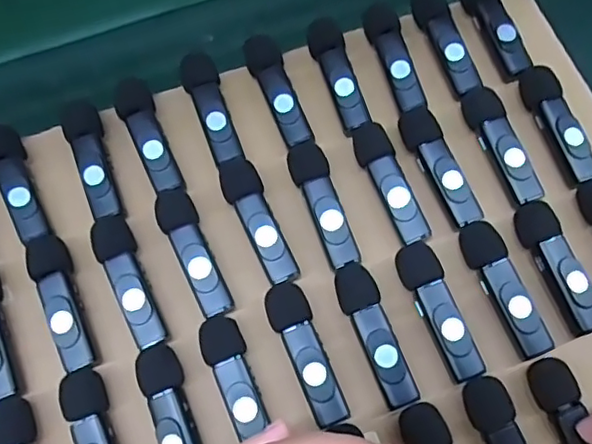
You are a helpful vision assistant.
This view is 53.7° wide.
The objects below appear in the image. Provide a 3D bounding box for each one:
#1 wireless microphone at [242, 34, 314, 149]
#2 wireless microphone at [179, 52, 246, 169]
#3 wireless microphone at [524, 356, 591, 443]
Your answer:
[{"bbox_3d":[-0.010,-0.068,0.302,0.018,0.010,0.064,-20,69,-7],"label":"wireless microphone"},{"bbox_3d":[-0.043,-0.058,0.300,0.018,0.011,0.062,-19,69,-6],"label":"wireless microphone"},{"bbox_3d":[0.118,0.089,0.247,0.017,0.013,0.062,-16,69,-5],"label":"wireless microphone"}]

